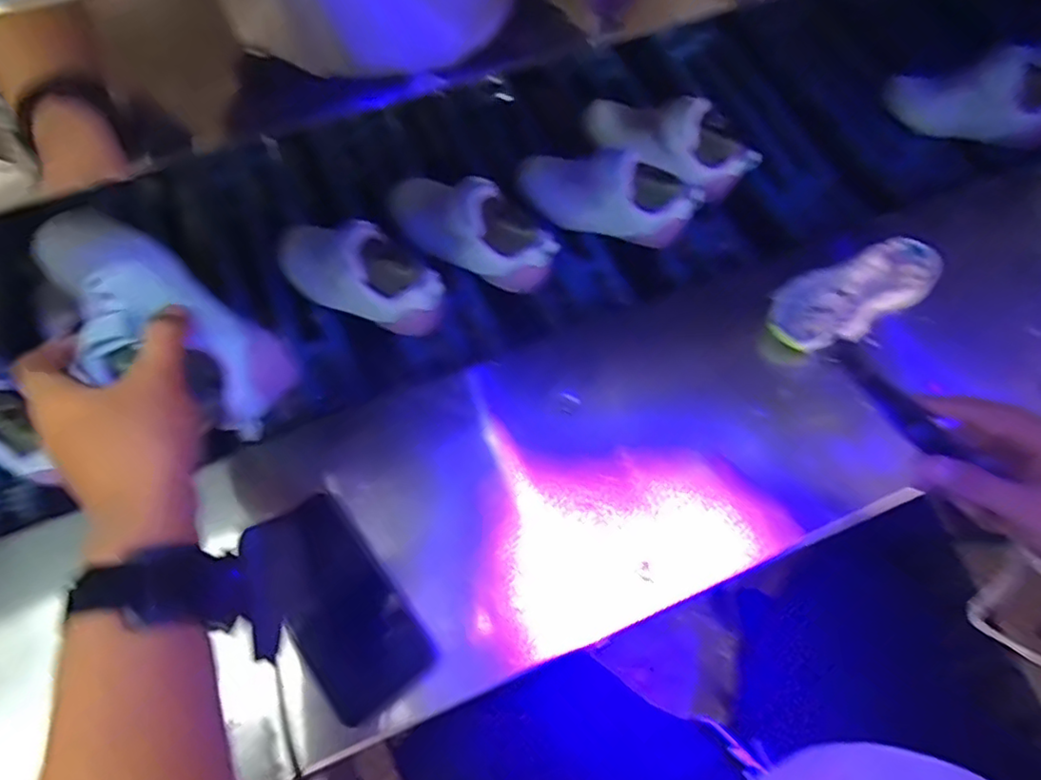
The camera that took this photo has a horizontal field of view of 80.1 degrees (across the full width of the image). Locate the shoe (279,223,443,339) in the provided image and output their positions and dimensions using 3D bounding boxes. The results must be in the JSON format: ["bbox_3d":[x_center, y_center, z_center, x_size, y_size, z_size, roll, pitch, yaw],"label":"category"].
[{"bbox_3d":[-0.153,-0.111,0.579,0.178,0.076,0.070,23,75,7],"label":"shoe"}]

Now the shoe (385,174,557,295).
[{"bbox_3d":[-0.053,-0.161,0.605,0.185,0.074,0.070,28,76,8],"label":"shoe"}]

